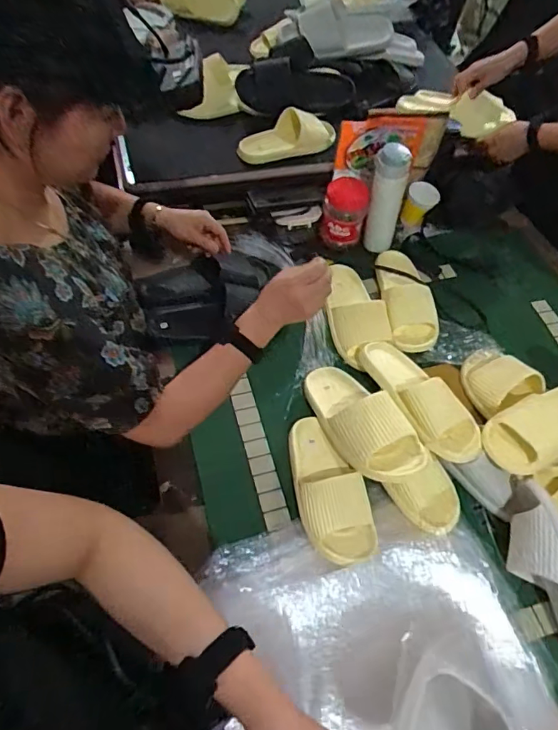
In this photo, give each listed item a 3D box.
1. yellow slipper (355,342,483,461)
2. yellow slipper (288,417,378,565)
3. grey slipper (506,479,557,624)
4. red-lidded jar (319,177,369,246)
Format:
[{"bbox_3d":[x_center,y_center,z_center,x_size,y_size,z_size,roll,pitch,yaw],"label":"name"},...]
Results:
[{"bbox_3d":[0.235,0.045,0.832,0.098,0.067,0.265,-18,45,-16],"label":"yellow slipper"},{"bbox_3d":[0.070,0.178,0.753,0.094,0.067,0.241,-11,58,-12],"label":"yellow slipper"},{"bbox_3d":[0.371,0.294,0.671,0.068,0.080,0.256,-11,71,-12],"label":"grey slipper"},{"bbox_3d":[0.142,-0.334,1.075,0.090,0.112,0.094,2,57,-4],"label":"red-lidded jar"}]

